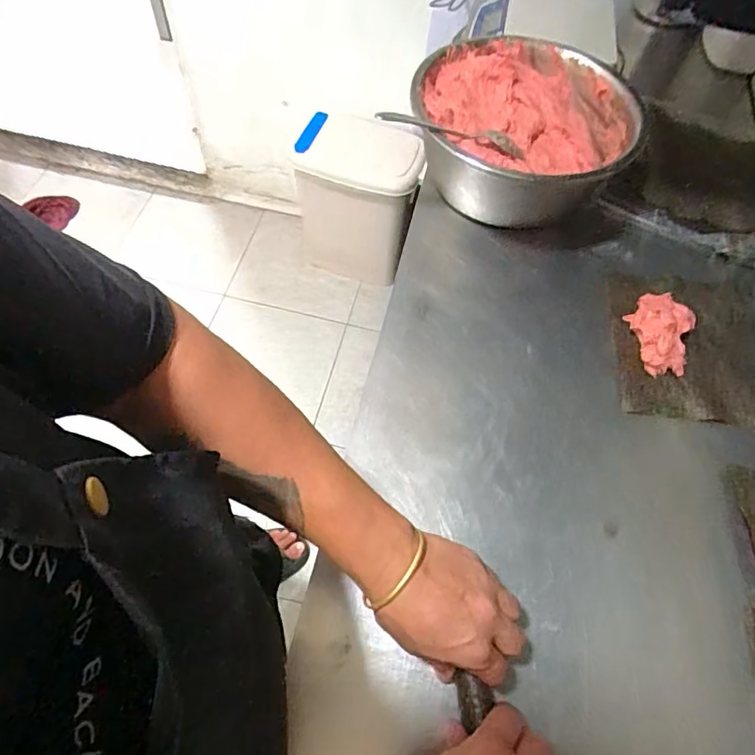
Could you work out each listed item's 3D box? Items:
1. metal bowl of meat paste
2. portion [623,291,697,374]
[{"bbox_3d":[0.200,-0.321,0.702,0.300,0.105,0.273,0,59,-2],"label":"metal bowl of meat paste"},{"bbox_3d":[0.331,-0.055,0.616,0.073,0.034,0.104,24,61,12],"label":"portion"}]

